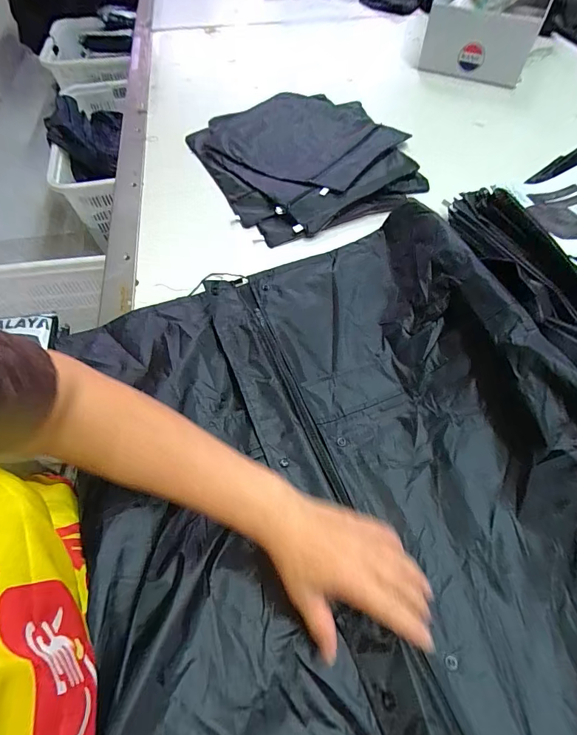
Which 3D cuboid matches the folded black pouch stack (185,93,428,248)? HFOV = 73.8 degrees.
[{"bbox_3d":[0.031,-0.418,0.744,0.371,0.048,0.416,-22,61,-13],"label":"folded black pouch stack"}]

